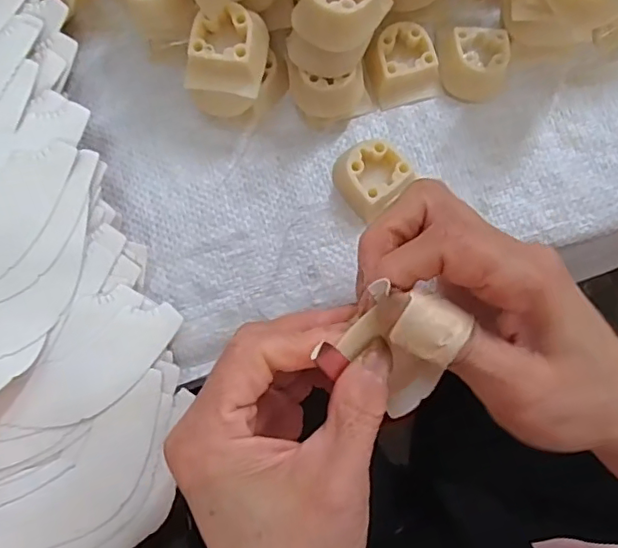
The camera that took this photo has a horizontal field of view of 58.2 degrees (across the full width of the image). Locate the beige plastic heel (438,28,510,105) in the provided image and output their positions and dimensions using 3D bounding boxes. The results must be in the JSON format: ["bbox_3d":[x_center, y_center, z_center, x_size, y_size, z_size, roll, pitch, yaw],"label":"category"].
[{"bbox_3d":[0.092,-0.117,0.307,0.034,0.018,0.037,12,79,3],"label":"beige plastic heel"}]

